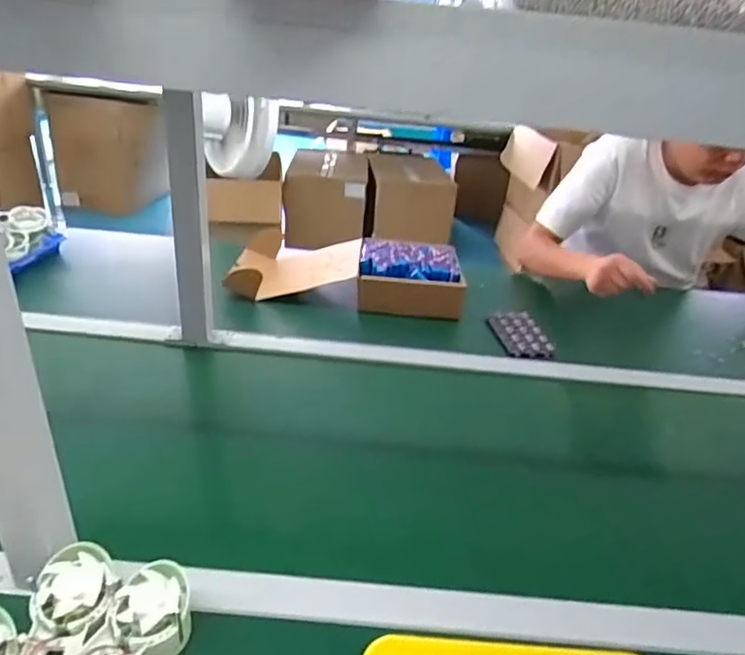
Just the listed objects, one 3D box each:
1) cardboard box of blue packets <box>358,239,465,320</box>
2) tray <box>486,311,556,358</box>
[{"bbox_3d":[0.072,-0.093,1.080,0.196,0.081,0.186,6,30,1],"label":"cardboard box of blue packets"},{"bbox_3d":[0.264,0.011,1.001,0.087,0.024,0.136,-1,30,-10],"label":"tray"}]

